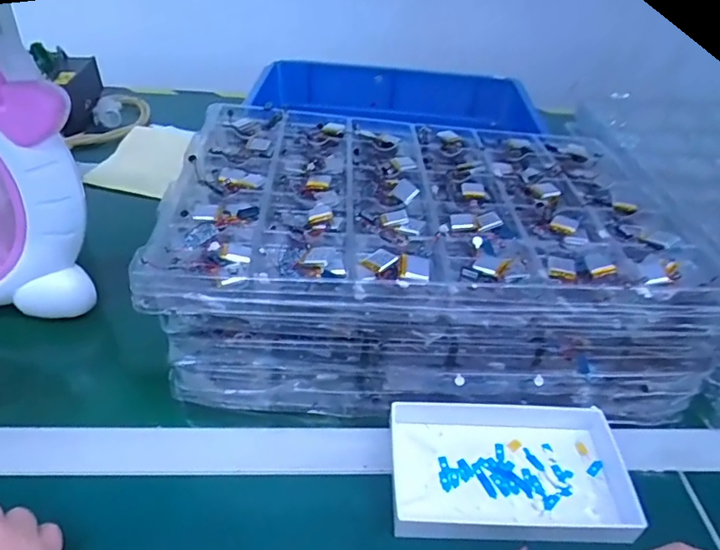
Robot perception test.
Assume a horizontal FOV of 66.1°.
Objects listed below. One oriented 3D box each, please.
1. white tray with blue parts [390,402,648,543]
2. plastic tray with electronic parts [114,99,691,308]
[{"bbox_3d":[0.114,0.147,0.426,0.176,0.026,0.105,6,39,0],"label":"white tray with blue parts"},{"bbox_3d":[0.057,-0.084,0.520,0.440,0.027,0.317,2,39,-4],"label":"plastic tray with electronic parts"}]

